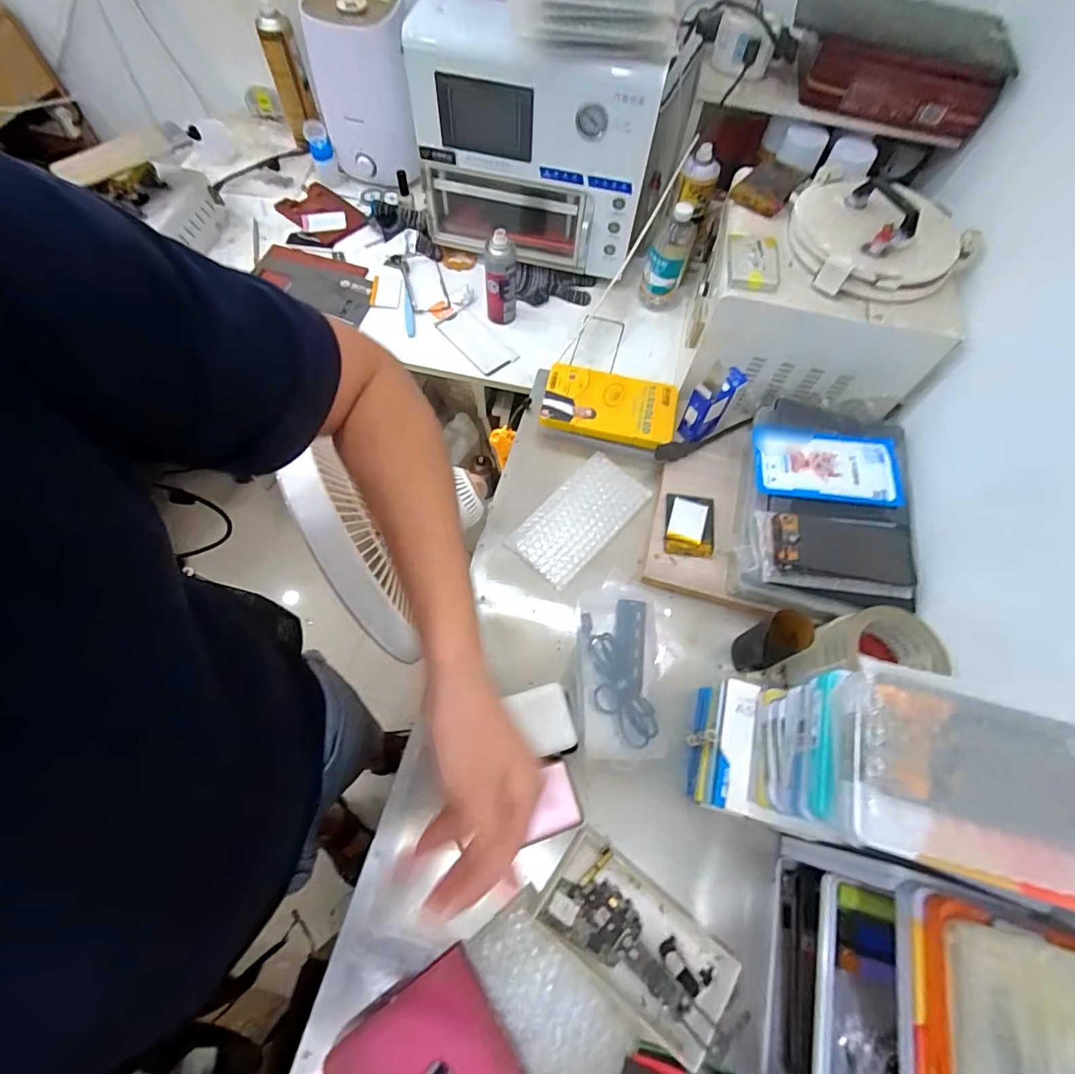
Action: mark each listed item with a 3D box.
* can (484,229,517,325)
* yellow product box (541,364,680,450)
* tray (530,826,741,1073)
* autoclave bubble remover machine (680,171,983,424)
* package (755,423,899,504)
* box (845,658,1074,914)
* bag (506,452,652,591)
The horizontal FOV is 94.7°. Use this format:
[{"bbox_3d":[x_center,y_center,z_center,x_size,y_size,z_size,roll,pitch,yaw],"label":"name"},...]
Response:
[{"bbox_3d":[-0.061,-0.429,0.831,0.051,0.139,0.049,2,65,-2],"label":"can"},{"bbox_3d":[0.105,-0.194,0.723,0.188,0.026,0.104,13,65,3],"label":"yellow product box"},{"bbox_3d":[0.094,0.388,0.475,0.183,0.031,0.098,36,69,13],"label":"tray"},{"bbox_3d":[0.386,-0.330,0.694,0.304,0.194,0.245,10,65,1],"label":"autoclave bubble remover machine"},{"bbox_3d":[0.369,-0.092,0.633,0.174,0.019,0.096,7,65,0],"label":"package"},{"bbox_3d":[0.297,0.150,0.282,0.216,0.029,0.106,15,66,4],"label":"box"},{"bbox_3d":[0.061,-0.028,0.679,0.103,0.019,0.202,40,69,14],"label":"bag"}]

